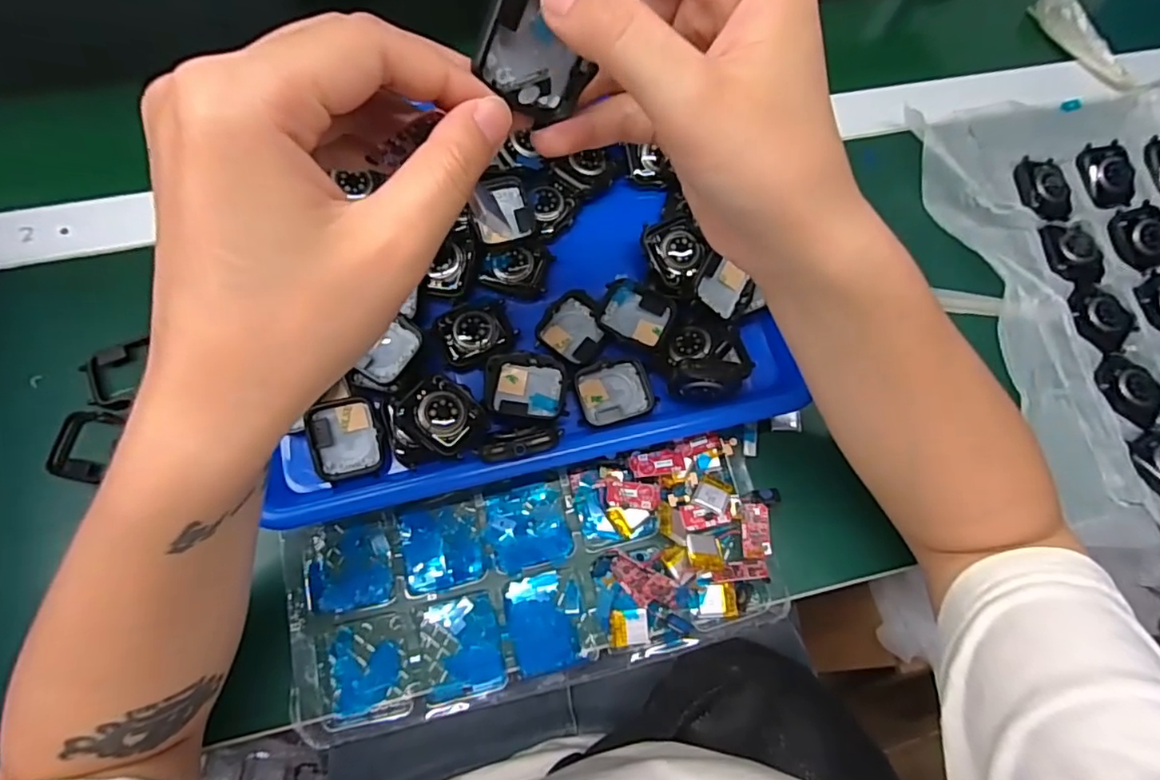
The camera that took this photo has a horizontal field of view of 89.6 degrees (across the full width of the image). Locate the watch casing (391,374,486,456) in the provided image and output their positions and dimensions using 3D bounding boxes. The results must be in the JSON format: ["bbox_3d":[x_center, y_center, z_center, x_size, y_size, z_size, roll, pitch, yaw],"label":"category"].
[{"bbox_3d":[-0.075,0.014,0.314,0.042,0.012,0.036,40,69,-6],"label":"watch casing"}]

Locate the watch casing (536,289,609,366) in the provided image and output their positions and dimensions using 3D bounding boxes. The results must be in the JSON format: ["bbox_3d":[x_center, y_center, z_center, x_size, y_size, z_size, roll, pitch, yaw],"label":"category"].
[{"bbox_3d":[-0.003,-0.036,0.346,0.036,0.011,0.039,38,74,8],"label":"watch casing"}]

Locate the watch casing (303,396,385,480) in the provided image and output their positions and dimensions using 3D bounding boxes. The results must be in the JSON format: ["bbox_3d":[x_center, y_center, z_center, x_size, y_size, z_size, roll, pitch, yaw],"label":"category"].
[{"bbox_3d":[-0.127,0.027,0.319,0.037,0.008,0.042,-11,87,-12],"label":"watch casing"}]

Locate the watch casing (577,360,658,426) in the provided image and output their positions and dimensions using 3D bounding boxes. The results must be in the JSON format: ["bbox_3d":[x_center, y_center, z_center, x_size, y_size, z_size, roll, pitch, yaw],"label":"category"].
[{"bbox_3d":[0.019,0.001,0.340,0.043,0.009,0.035,-16,74,-8],"label":"watch casing"}]

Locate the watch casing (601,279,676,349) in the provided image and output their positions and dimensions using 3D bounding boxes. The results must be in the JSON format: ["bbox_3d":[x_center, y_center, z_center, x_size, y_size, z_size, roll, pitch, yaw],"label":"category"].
[{"bbox_3d":[0.034,-0.044,0.348,0.040,0.009,0.034,25,73,4],"label":"watch casing"}]

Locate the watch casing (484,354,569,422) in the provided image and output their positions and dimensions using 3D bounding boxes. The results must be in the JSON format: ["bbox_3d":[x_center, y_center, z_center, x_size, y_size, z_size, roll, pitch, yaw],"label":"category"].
[{"bbox_3d":[-0.031,-0.001,0.330,0.046,0.013,0.037,5,72,-2],"label":"watch casing"}]

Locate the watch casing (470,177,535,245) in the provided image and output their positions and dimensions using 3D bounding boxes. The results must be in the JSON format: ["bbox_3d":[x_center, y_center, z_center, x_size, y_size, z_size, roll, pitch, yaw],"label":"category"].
[{"bbox_3d":[-0.048,-0.110,0.356,0.035,0.009,0.041,-14,74,-8],"label":"watch casing"}]

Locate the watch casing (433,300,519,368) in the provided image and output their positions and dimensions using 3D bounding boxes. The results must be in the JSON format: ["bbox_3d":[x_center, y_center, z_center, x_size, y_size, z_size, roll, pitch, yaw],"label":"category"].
[{"bbox_3d":[-0.062,-0.035,0.339,0.043,0.005,0.034,-25,76,-11],"label":"watch casing"}]

